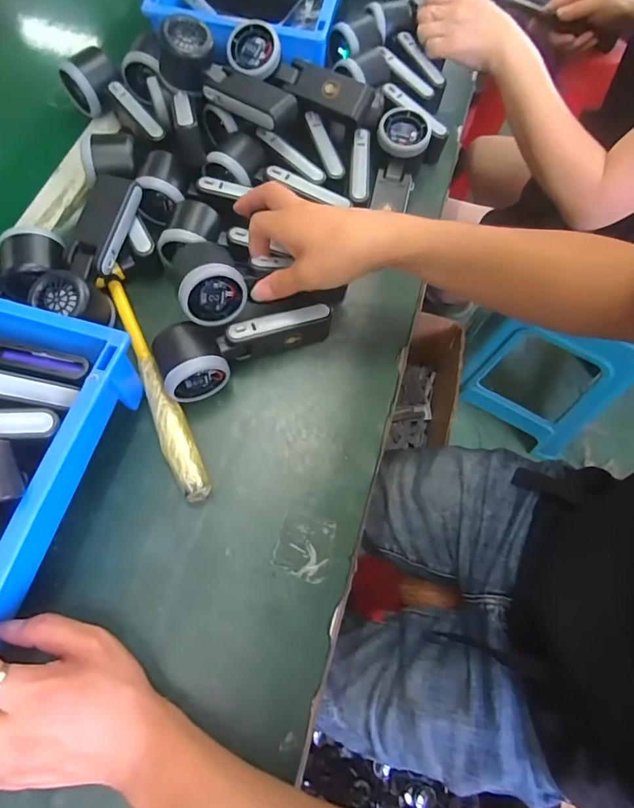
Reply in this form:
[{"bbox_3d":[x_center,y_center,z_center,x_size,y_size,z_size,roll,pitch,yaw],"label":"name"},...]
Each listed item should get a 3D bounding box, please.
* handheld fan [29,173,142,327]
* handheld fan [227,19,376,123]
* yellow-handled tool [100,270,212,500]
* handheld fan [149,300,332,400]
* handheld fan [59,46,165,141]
[{"bbox_3d":[-0.212,-0.145,0.442,0.054,0.054,0.153,12,68,4],"label":"handheld fan"},{"bbox_3d":[-0.022,-0.358,0.506,0.168,0.054,0.062,30,69,10],"label":"handheld fan"},{"bbox_3d":[-0.155,-0.024,0.434,0.028,0.025,0.251,-24,70,-11],"label":"yellow-handled tool"},{"bbox_3d":[-0.067,-0.060,0.427,0.164,0.057,0.049,-24,70,-11],"label":"handheld fan"},{"bbox_3d":[-0.229,-0.339,0.524,0.068,0.051,0.140,-33,72,-15],"label":"handheld fan"}]

